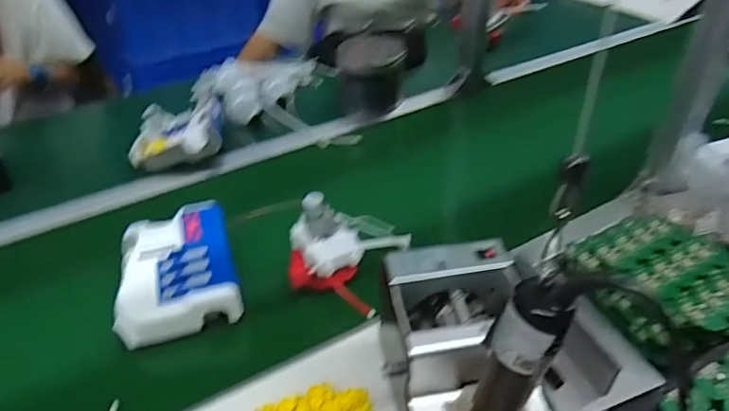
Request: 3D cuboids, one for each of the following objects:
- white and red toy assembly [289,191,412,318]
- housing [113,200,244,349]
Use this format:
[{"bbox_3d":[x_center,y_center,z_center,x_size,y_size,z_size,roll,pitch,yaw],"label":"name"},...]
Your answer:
[{"bbox_3d":[-0.020,0.055,0.685,0.143,0.096,0.113,7,39,5],"label":"white and red toy assembly"},{"bbox_3d":[-0.238,0.085,0.693,0.140,0.065,0.189,-11,40,-16],"label":"housing"}]

